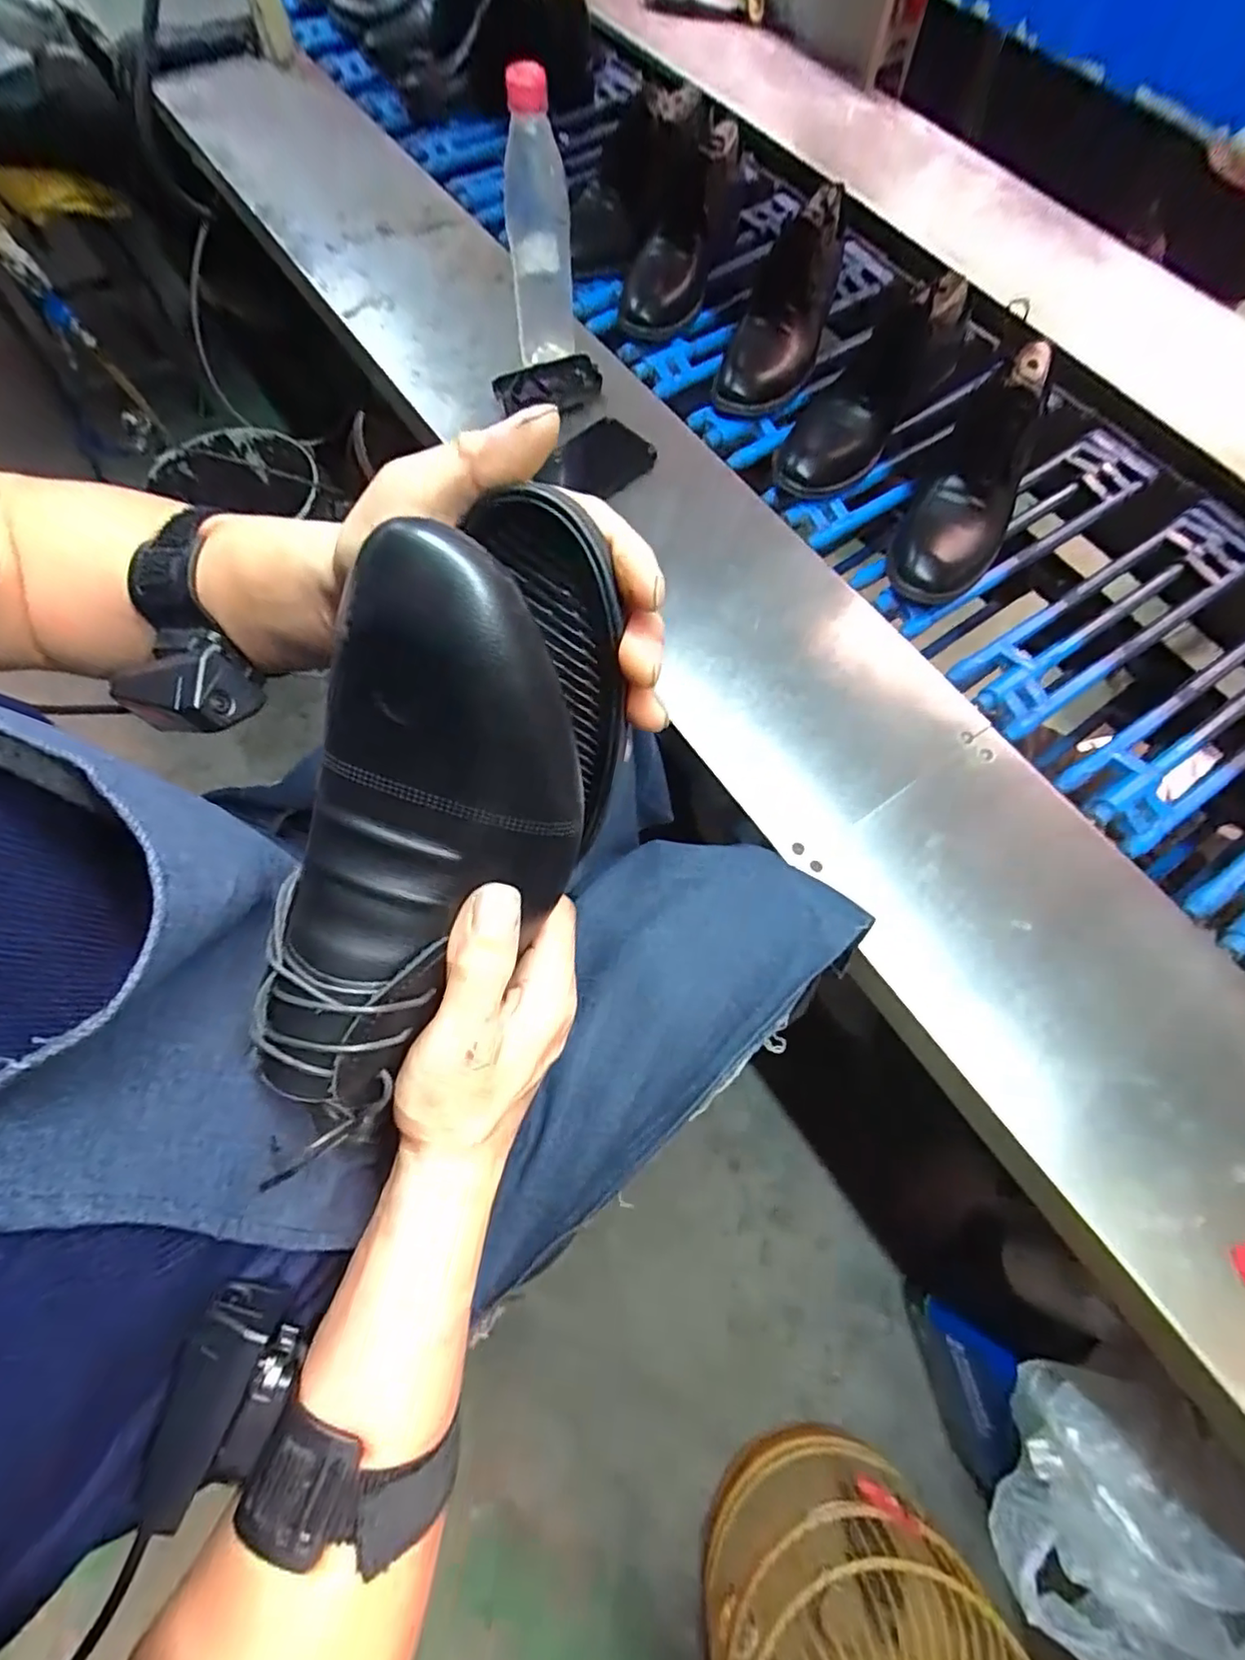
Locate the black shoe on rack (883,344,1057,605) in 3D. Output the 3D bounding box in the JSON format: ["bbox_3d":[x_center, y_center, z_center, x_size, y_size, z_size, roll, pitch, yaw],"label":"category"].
[{"bbox_3d":[0.358,-0.350,0.633,0.092,0.138,0.277,30,72,11],"label":"black shoe on rack"}]

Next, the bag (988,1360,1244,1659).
[{"bbox_3d":[0.440,0.638,0.558,0.149,0.211,0.224,-11,69,-4],"label":"bag"}]

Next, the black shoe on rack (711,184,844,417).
[{"bbox_3d":[0.182,-0.593,0.713,0.106,0.112,0.261,14,70,5],"label":"black shoe on rack"}]

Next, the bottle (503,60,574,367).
[{"bbox_3d":[-0.078,-0.552,0.590,0.058,0.222,0.055,-5,69,-2],"label":"bottle"}]

